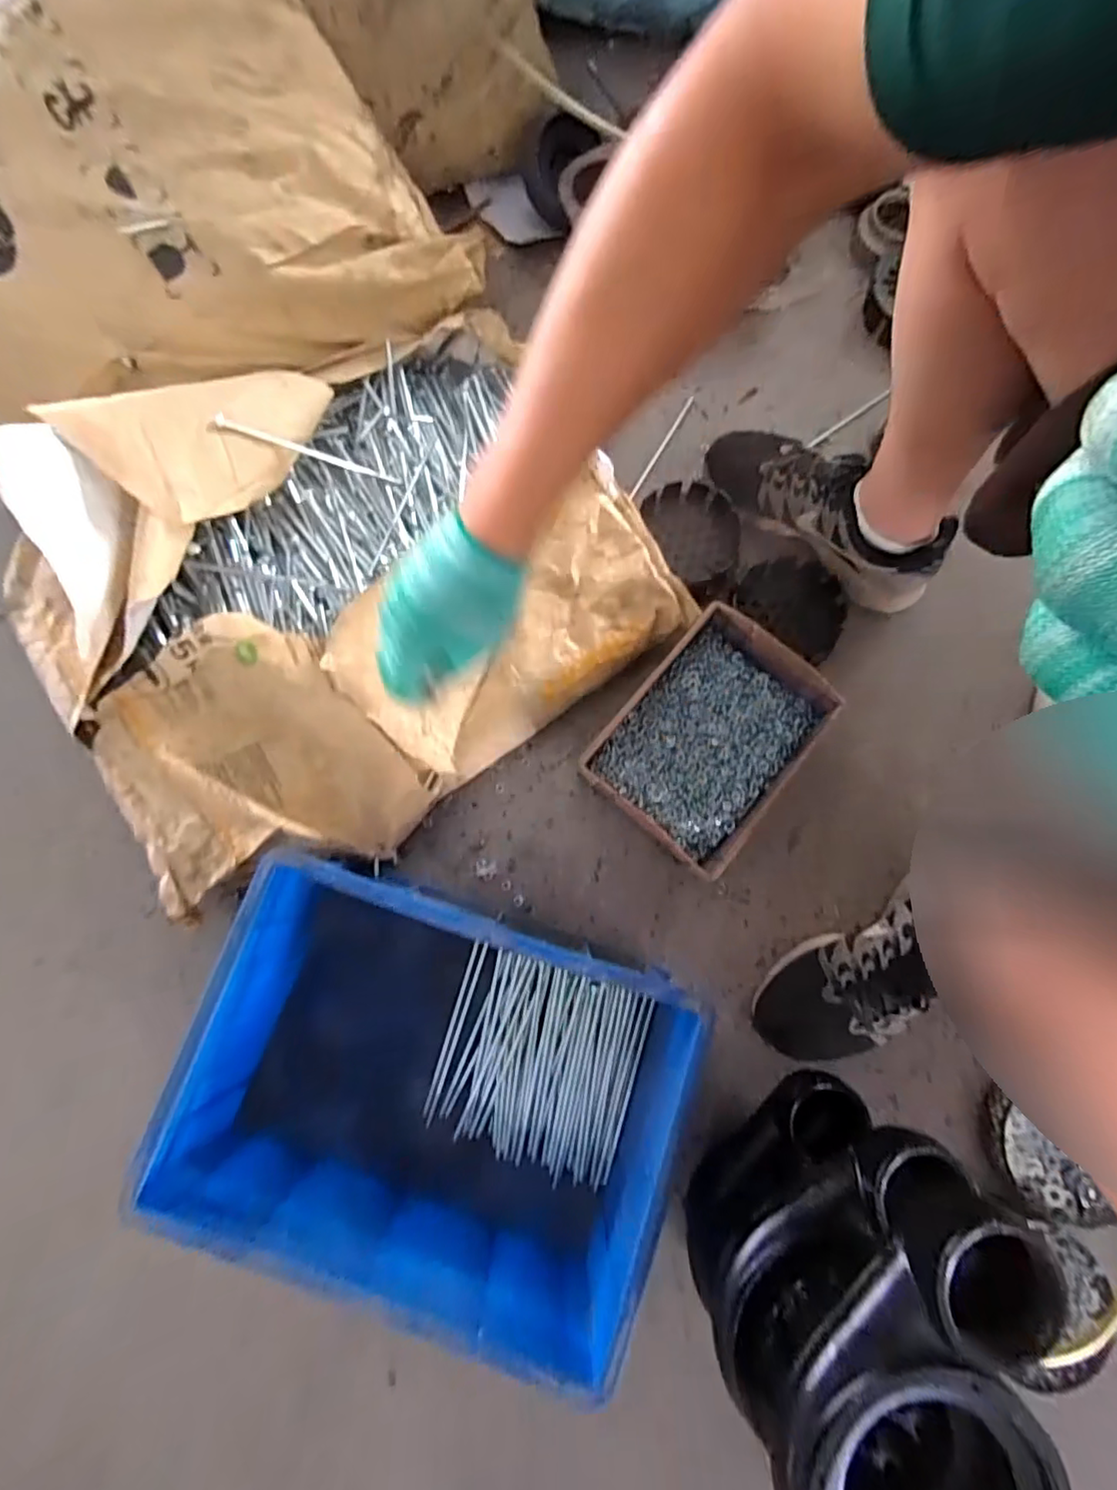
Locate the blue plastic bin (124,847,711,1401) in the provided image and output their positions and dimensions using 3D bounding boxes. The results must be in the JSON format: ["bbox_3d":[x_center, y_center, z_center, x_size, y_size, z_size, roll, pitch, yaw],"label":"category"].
[{"bbox_3d":[-0.106,0.300,0.545,0.390,0.172,0.290,18,80,3],"label":"blue plastic bin"}]

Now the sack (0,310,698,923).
[{"bbox_3d":[-0.214,-0.166,0.584,0.610,0.175,0.464,-33,81,-5],"label":"sack"}]

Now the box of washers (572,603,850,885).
[{"bbox_3d":[0.158,-0.009,0.622,0.178,0.063,0.233,39,82,7],"label":"box of washers"}]

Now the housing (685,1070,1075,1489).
[{"bbox_3d":[0.203,0.392,0.426,0.175,0.235,0.221,-4,80,0],"label":"housing"}]

